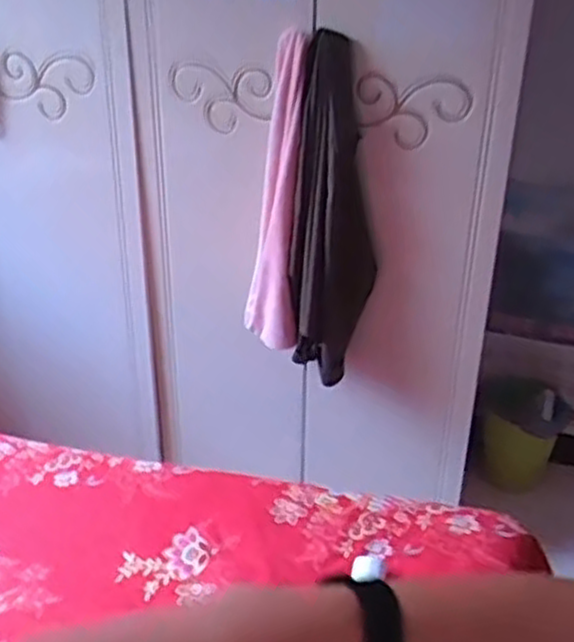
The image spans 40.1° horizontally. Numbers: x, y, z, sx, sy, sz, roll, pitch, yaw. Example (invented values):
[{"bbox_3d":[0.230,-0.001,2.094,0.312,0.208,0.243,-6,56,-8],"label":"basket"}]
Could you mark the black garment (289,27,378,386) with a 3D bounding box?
[{"bbox_3d":[0.092,-0.205,1.542,0.158,0.650,0.090,5,29,9],"label":"black garment"}]

